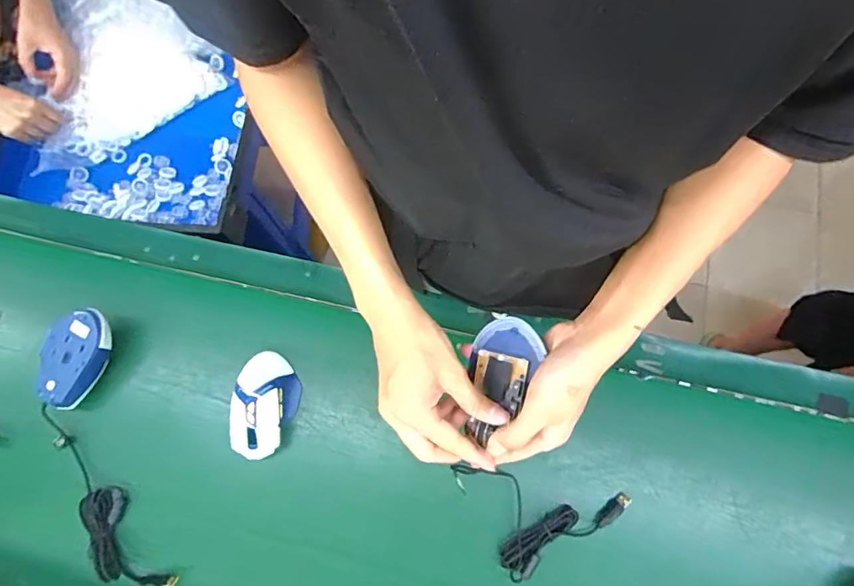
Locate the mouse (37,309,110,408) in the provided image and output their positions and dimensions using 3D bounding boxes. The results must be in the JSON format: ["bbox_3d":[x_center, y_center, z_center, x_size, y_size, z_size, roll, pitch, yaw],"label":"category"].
[{"bbox_3d":[-0.422,0.081,0.586,0.073,0.054,0.115,3,74,2],"label":"mouse"}]

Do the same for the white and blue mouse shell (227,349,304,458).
[{"bbox_3d":[-0.192,0.132,0.574,0.071,0.038,0.124,4,74,3],"label":"white and blue mouse shell"}]

